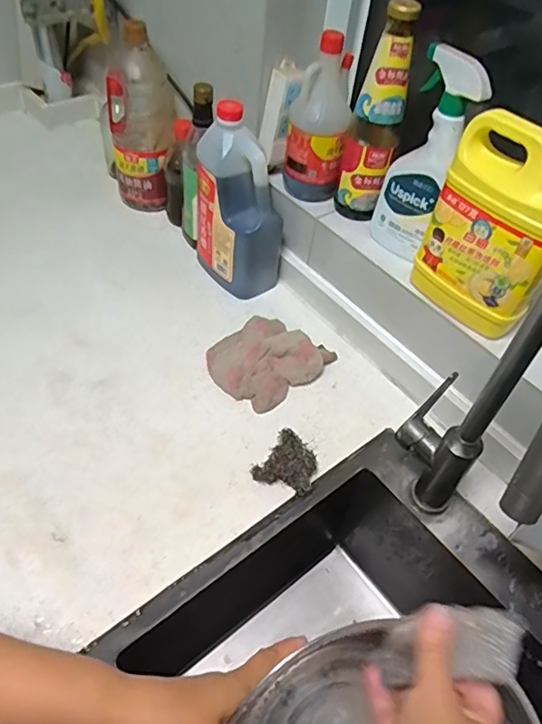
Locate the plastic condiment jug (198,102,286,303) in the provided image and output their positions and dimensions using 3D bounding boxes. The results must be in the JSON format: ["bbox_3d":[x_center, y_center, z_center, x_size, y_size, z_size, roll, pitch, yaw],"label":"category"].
[{"bbox_3d":[-0.045,-0.224,0.782,0.106,0.247,0.118,-16,53,-19],"label":"plastic condiment jug"}]

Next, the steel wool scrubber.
[{"bbox_3d":[0.023,0.125,0.651,0.069,0.028,0.074,31,53,19],"label":"steel wool scrubber"}]

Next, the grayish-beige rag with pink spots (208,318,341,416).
[{"bbox_3d":[-0.005,-0.011,0.749,0.140,0.035,0.159,36,55,22],"label":"grayish-beige rag with pink spots"}]

